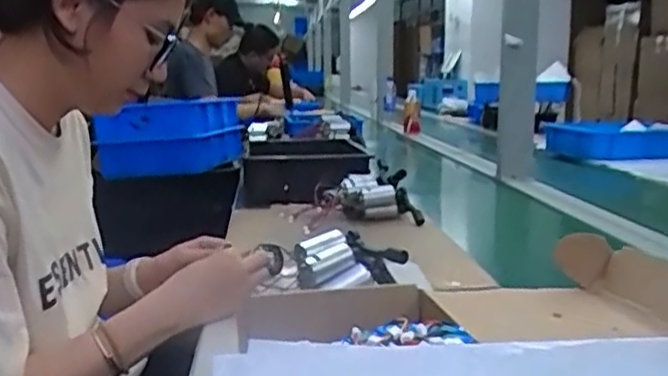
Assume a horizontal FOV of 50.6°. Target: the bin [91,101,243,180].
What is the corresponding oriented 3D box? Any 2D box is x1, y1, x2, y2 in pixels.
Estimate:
[{"bbox_3d":[-0.411,-0.134,1.840,0.261,0.169,0.397,1,9,5],"label":"bin"}]

